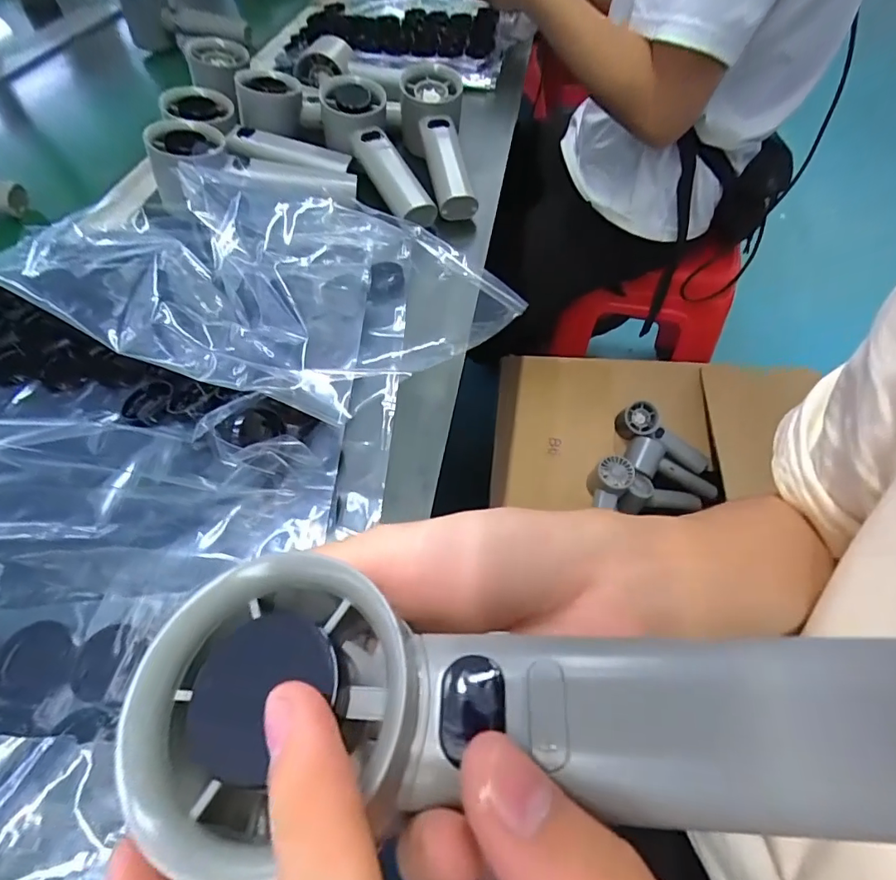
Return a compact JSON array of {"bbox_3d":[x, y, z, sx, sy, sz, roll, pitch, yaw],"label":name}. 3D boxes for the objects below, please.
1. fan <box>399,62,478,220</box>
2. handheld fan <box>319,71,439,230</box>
[{"bbox_3d":[-0.006,-0.268,0.455,0.060,0.051,0.174,-7,67,-10],"label":"fan"},{"bbox_3d":[-0.058,-0.246,0.434,0.051,0.044,0.157,-24,73,-21],"label":"handheld fan"}]

